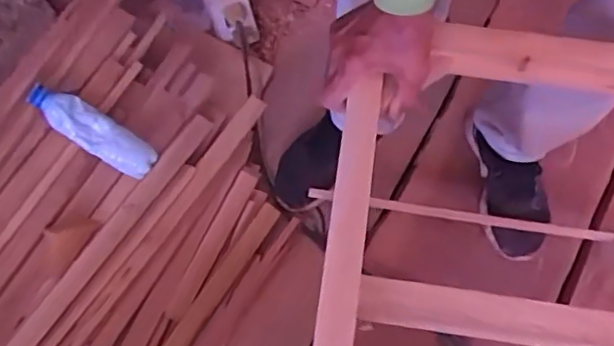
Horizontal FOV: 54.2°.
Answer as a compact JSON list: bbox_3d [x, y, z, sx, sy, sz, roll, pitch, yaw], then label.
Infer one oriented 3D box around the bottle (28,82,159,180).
[{"bbox_3d":[-0.306,-0.064,0.863,0.192,0.053,0.060,35,71,-11],"label":"bottle"}]

